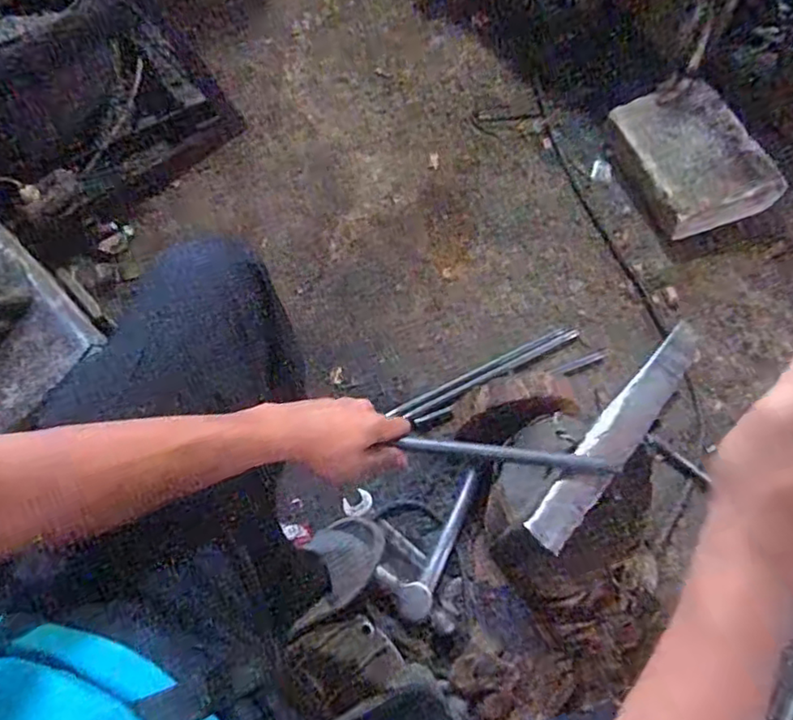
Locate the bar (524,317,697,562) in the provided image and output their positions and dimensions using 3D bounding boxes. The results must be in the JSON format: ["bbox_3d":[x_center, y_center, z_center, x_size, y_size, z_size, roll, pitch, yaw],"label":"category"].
[{"bbox_3d":[0.230,0.073,0.623,0.045,0.010,0.288,39,69,17],"label":"bar"}]

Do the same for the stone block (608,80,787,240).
[{"bbox_3d":[0.544,-0.384,1.121,0.214,0.085,0.286,-14,65,-3],"label":"stone block"}]

